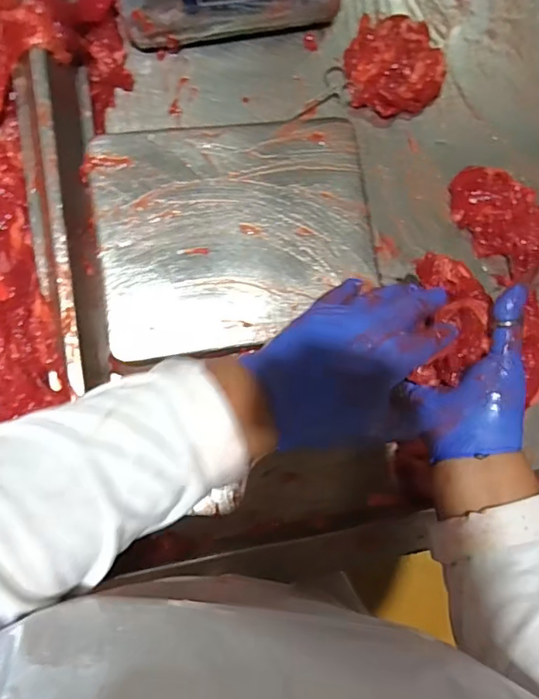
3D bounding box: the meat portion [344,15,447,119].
[{"bbox_3d":[0.138,-0.320,0.568,0.103,0.030,0.112,-8,86,-9],"label":"meat portion"}]

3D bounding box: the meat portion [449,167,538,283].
[{"bbox_3d":[0.257,-0.142,0.559,0.085,0.036,0.138,-38,91,-9],"label":"meat portion"}]

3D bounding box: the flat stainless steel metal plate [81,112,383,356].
[{"bbox_3d":[-0.024,-0.094,0.412,0.217,0.011,0.182,-7,86,-9],"label":"flat stainless steel metal plate"}]

